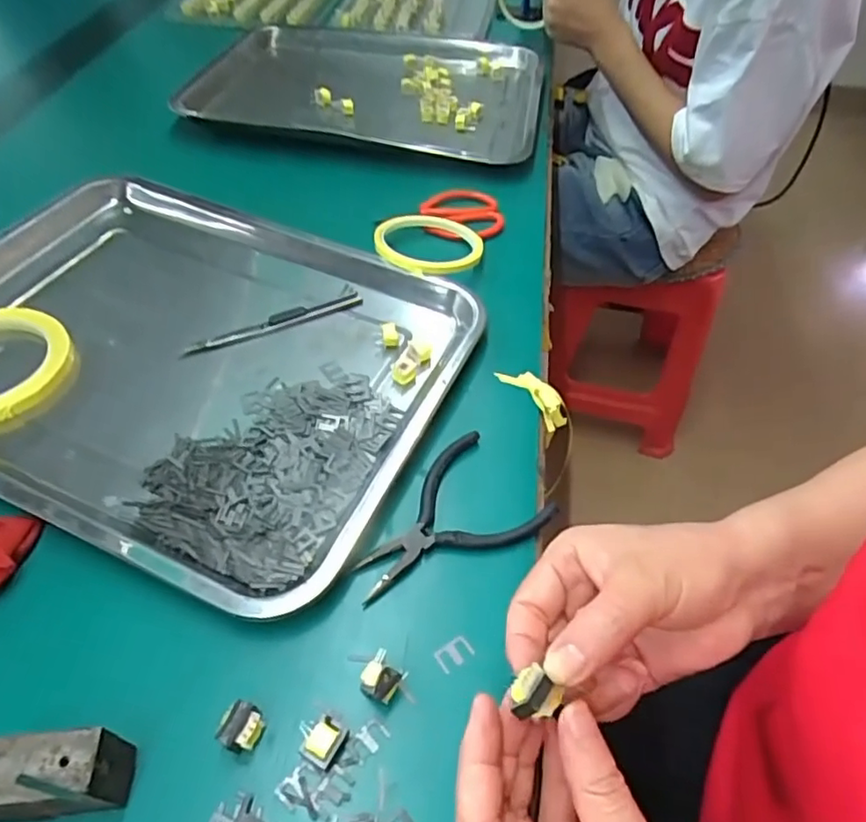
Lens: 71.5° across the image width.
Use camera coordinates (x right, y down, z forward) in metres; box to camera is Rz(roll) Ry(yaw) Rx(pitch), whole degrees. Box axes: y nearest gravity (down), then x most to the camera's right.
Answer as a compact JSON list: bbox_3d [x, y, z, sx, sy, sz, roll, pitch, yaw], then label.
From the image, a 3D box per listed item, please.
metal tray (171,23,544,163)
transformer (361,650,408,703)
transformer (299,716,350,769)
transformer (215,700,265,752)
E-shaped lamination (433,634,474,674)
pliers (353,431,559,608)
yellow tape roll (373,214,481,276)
[{"bbox_3d":[-0.066,-0.375,0.705,0.372,0.049,0.287,10,50,5],"label":"metal tray"},{"bbox_3d":[-0.025,0.132,0.295,0.018,0.019,0.018,33,55,23],"label":"transformer"},{"bbox_3d":[-0.050,0.154,0.278,0.014,0.015,0.019,27,53,18],"label":"transformer"},{"bbox_3d":[-0.090,0.148,0.282,0.018,0.013,0.019,24,52,16],"label":"transformer"},{"bbox_3d":[0.011,0.126,0.313,0.019,0.004,0.013,-29,58,-20],"label":"E-shaped lamination"},{"bbox_3d":[0.006,0.067,0.353,0.118,0.008,0.075,-31,58,-27],"label":"pliers"},{"bbox_3d":[-0.003,-0.143,0.511,0.091,0.010,0.090,-11,47,-20],"label":"yellow tape roll"}]

